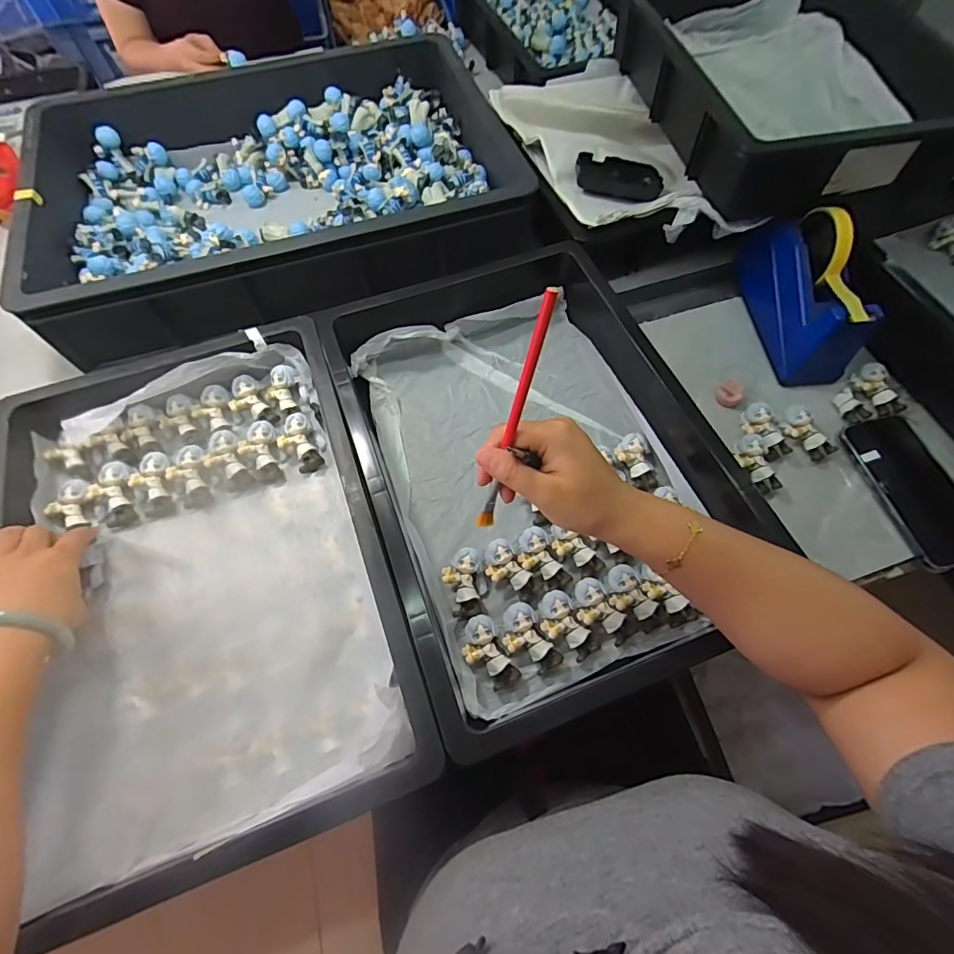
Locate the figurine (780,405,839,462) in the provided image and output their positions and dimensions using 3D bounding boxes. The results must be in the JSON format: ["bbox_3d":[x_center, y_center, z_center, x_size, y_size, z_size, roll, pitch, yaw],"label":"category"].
[{"bbox_3d":[0.368,-0.054,0.533,0.044,0.021,0.069,-9,63,-4],"label":"figurine"}]

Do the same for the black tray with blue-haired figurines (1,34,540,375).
[{"bbox_3d":[-0.286,-0.388,0.648,0.647,0.122,0.422,-16,64,-7],"label":"black tray with blue-haired figurines"}]

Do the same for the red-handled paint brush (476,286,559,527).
[{"bbox_3d":[0.022,-0.031,0.291,0.009,0.166,0.007,23,38,11],"label":"red-handled paint brush"}]

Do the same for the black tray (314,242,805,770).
[{"bbox_3d":[0.048,-0.044,0.495,0.324,0.104,0.497,-17,64,-8],"label":"black tray"}]

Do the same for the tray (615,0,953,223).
[{"bbox_3d":[0.362,-0.514,0.606,0.287,0.112,0.471,-11,64,-5],"label":"tray"}]

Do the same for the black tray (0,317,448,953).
[{"bbox_3d":[-0.233,0.078,0.411,0.289,0.077,0.429,-19,62,-12],"label":"black tray"}]

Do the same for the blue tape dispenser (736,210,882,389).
[{"bbox_3d":[0.387,-0.224,0.567,0.068,0.126,0.196,-8,63,-4],"label":"blue tape dispenser"}]

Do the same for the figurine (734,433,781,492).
[{"bbox_3d":[0.298,-0.015,0.511,0.029,0.023,0.064,-15,75,-10],"label":"figurine"}]

